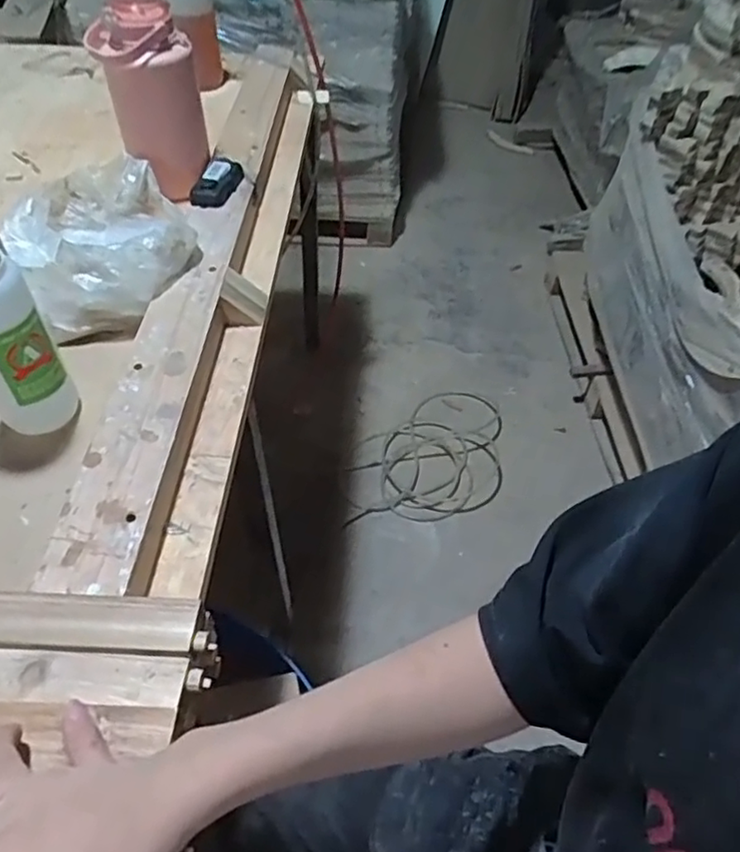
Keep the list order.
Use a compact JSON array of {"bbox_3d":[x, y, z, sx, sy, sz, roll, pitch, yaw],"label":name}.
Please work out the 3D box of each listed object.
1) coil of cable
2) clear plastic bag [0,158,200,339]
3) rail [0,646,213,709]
[{"bbox_3d":[0.157,0.067,1.757,0.380,0.040,0.456,7,49,4],"label":"coil of cable"},{"bbox_3d":[-0.358,-0.249,0.874,0.250,0.085,0.239,34,56,25],"label":"clear plastic bag"},{"bbox_3d":[-0.281,0.165,0.445,0.328,0.018,0.037,3,49,1],"label":"rail"}]

